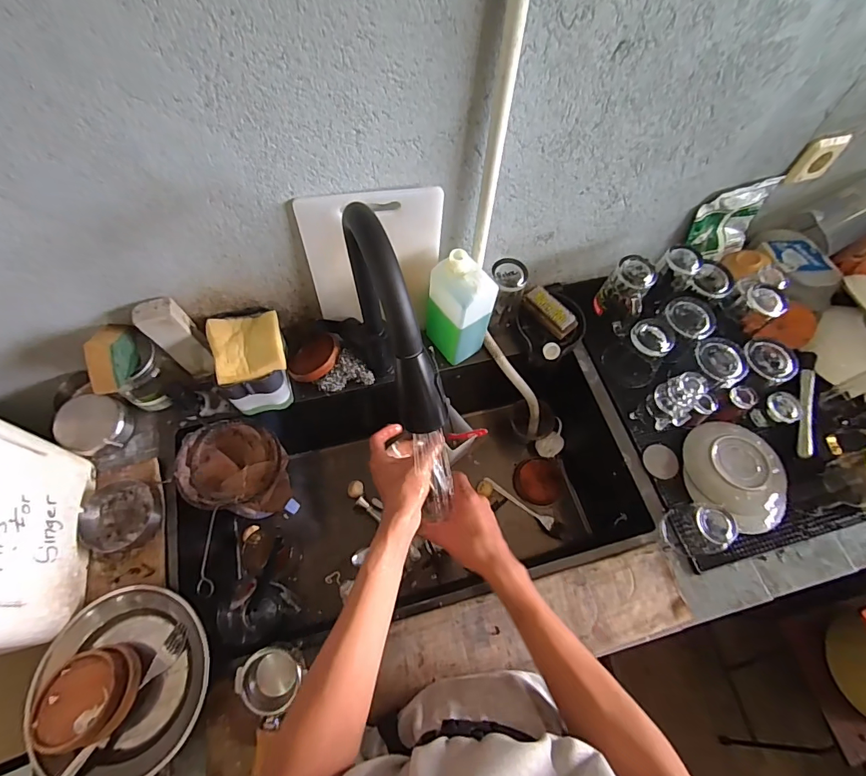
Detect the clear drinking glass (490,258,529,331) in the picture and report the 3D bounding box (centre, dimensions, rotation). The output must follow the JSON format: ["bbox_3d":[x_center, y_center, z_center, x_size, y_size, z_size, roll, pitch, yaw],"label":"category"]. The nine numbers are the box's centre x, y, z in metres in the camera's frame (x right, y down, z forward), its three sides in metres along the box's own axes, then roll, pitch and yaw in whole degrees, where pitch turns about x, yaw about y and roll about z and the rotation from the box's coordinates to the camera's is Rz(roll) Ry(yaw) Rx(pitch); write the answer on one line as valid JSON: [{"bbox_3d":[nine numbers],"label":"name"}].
[{"bbox_3d":[0.126,-0.155,0.746,0.067,0.124,0.057,18,64,6],"label":"clear drinking glass"}]

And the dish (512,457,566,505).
[{"bbox_3d":[0.223,0.194,0.900,0.103,0.015,0.096,1,63,-2],"label":"dish"}]

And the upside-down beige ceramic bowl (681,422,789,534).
[{"bbox_3d":[0.482,0.136,0.688,0.151,0.031,0.173,-4,64,-5],"label":"upside-down beige ceramic bowl"}]

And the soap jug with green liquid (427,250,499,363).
[{"bbox_3d":[0.044,-0.129,0.698,0.071,0.189,0.081,-33,69,-17],"label":"soap jug with green liquid"}]

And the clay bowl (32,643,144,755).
[{"bbox_3d":[-0.415,0.369,0.516,0.115,0.043,0.098,-11,65,-8],"label":"clay bowl"}]

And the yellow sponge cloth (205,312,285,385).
[{"bbox_3d":[-0.275,-0.067,0.638,0.101,0.027,0.106,-16,65,-10],"label":"yellow sponge cloth"}]

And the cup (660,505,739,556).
[{"bbox_3d":[0.390,0.205,0.631,0.075,0.082,0.070,-33,70,-17],"label":"cup"}]

